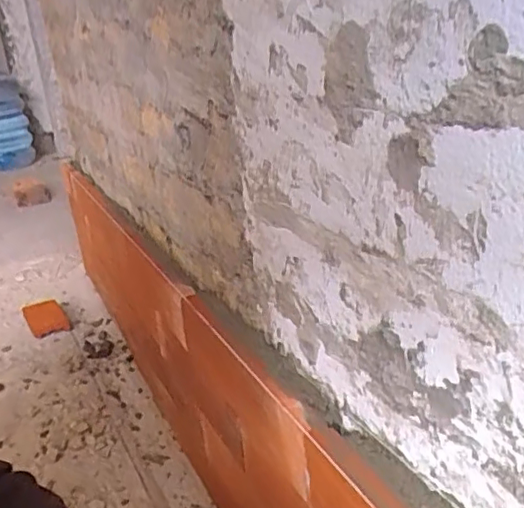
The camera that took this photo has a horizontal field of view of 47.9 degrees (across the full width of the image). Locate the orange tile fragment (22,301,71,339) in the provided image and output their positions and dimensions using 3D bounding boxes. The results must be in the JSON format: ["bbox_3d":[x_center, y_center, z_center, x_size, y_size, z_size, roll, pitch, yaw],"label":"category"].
[{"bbox_3d":[-0.404,0.123,1.104,0.063,0.025,0.133,-17,23,-28],"label":"orange tile fragment"}]

